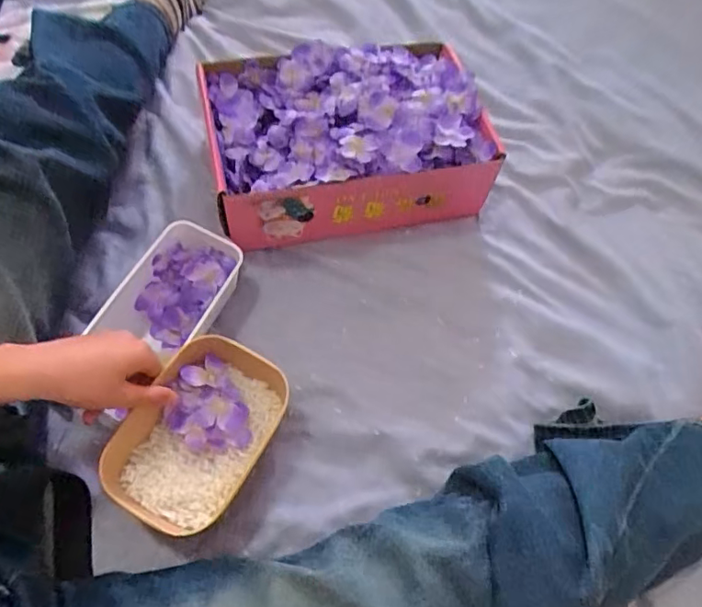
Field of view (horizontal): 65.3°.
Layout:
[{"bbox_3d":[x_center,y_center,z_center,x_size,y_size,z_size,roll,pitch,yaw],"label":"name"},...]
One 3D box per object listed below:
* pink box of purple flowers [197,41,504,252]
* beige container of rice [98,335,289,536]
[{"bbox_3d":[-0.007,-0.202,0.657,0.310,0.126,0.205,-12,64,-10],"label":"pink box of purple flowers"},{"bbox_3d":[-0.140,0.120,0.514,0.107,0.068,0.170,28,64,11],"label":"beige container of rice"}]

